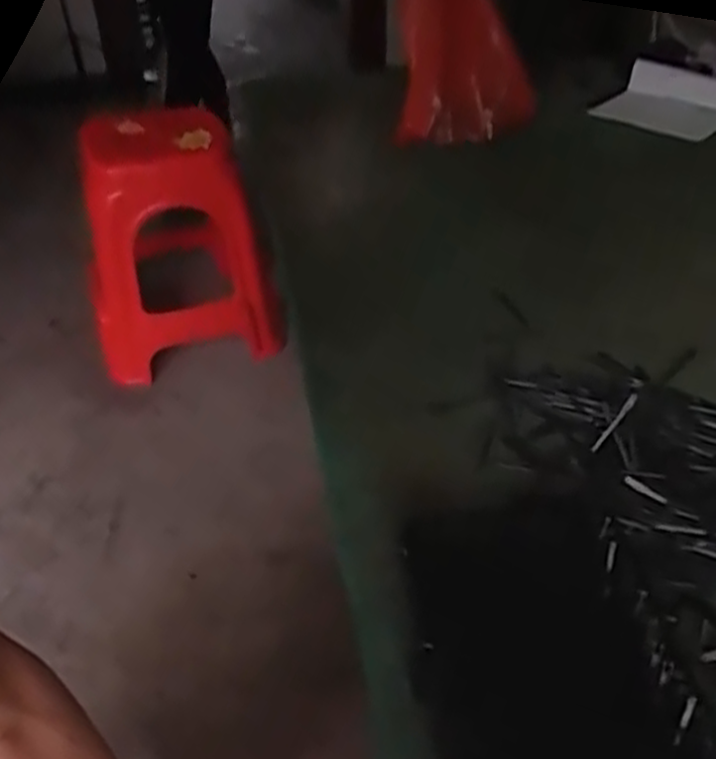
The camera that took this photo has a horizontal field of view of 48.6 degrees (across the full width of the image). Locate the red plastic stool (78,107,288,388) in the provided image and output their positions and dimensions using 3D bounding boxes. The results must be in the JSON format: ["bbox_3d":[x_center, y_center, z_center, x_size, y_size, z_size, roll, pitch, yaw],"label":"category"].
[{"bbox_3d":[-0.402,-0.287,1.726,0.387,0.460,0.408,-12,40,-12],"label":"red plastic stool"}]

